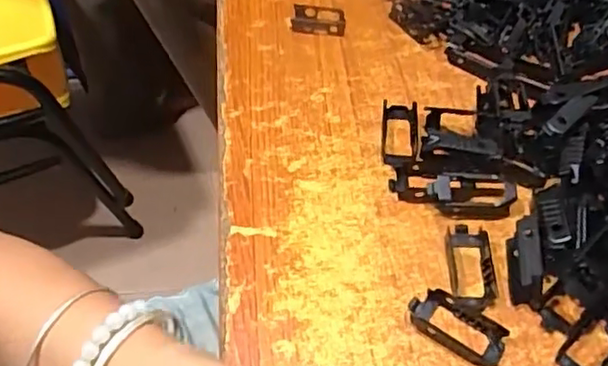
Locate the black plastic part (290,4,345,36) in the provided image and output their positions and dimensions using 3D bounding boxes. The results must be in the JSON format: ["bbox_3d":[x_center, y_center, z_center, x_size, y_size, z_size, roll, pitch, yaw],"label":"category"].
[{"bbox_3d":[0.011,-0.123,0.475,0.039,0.012,0.024,5,55,3],"label":"black plastic part"}]

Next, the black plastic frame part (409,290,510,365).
[{"bbox_3d":[0.080,0.072,0.325,0.051,0.011,0.025,27,59,22],"label":"black plastic frame part"}]

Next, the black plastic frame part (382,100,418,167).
[{"bbox_3d":[0.062,-0.032,0.407,0.023,0.007,0.050,2,53,6],"label":"black plastic frame part"}]

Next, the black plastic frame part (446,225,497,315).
[{"bbox_3d":[0.093,0.047,0.348,0.025,0.005,0.053,1,53,5],"label":"black plastic frame part"}]

